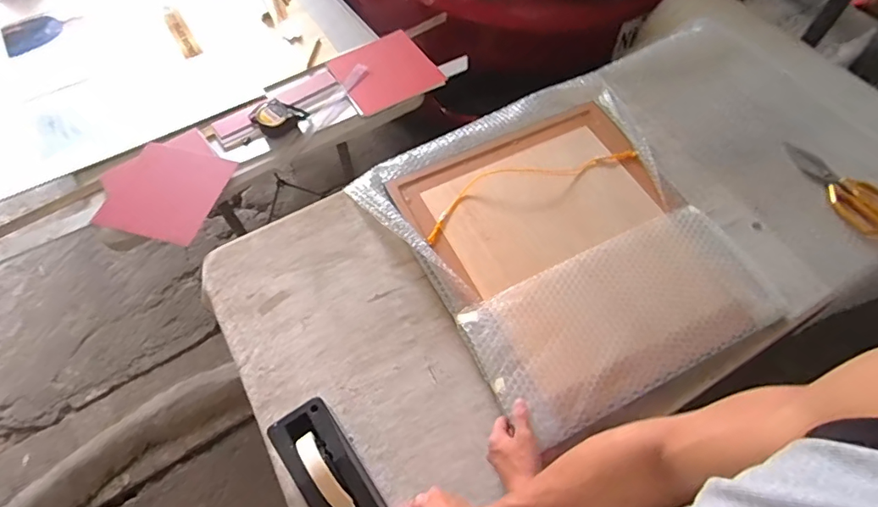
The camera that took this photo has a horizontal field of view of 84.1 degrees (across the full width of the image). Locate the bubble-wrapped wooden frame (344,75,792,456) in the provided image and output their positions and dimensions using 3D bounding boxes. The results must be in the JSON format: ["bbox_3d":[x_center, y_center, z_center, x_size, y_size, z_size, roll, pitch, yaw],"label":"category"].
[{"bbox_3d":[0.200,-0.042,0.823,0.499,0.054,0.574,-22,61,-16],"label":"bubble-wrapped wooden frame"}]

